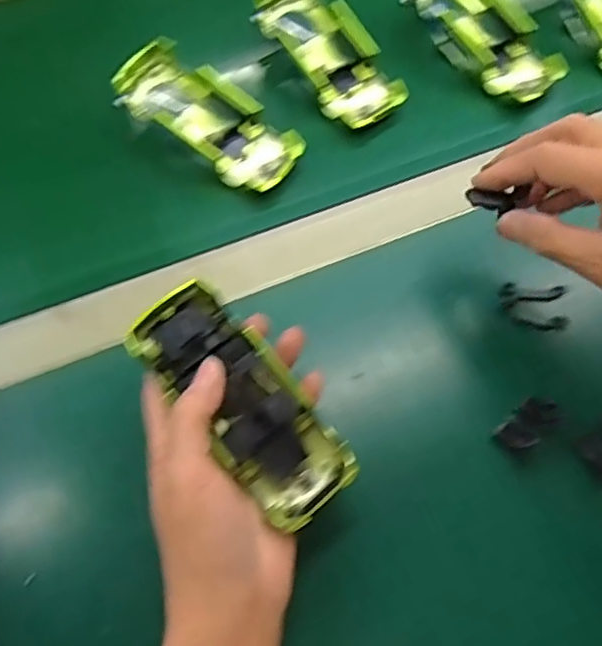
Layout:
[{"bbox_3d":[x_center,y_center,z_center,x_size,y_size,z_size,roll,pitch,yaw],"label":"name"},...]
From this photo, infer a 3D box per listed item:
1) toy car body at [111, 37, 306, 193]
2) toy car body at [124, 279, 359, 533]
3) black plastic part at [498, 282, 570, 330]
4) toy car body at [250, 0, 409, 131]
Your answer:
[{"bbox_3d":[-0.065,-0.143,0.444,0.130,0.037,0.058,35,68,0],"label":"toy car body"},{"bbox_3d":[-0.030,0.041,0.314,0.051,0.024,0.130,-39,87,-17],"label":"toy car body"},{"bbox_3d":[0.149,-0.011,0.389,0.042,0.011,0.027,11,65,4],"label":"black plastic part"},{"bbox_3d":[0.022,-0.207,0.470,0.059,0.027,0.133,-34,84,-16],"label":"toy car body"}]

